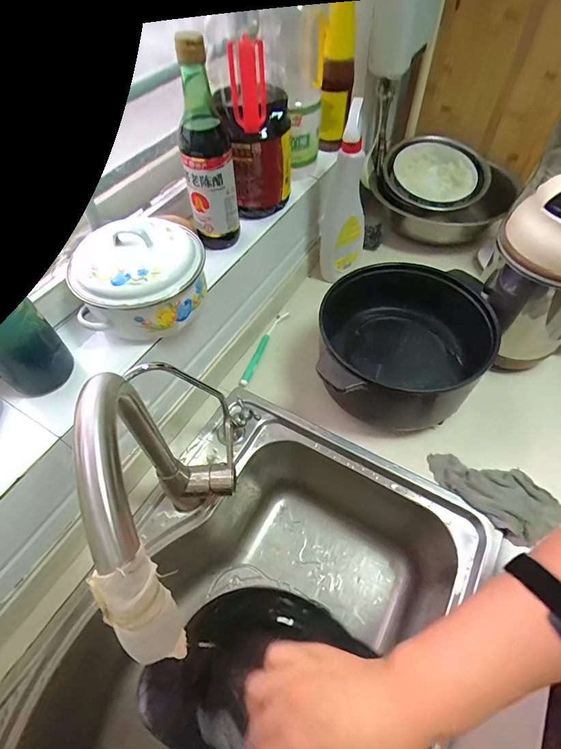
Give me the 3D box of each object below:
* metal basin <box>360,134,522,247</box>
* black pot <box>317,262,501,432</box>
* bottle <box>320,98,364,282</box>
[{"bbox_3d":[0.381,-0.452,0.907,0.303,0.111,0.341,34,63,24],"label":"metal basin"},{"bbox_3d":[0.189,-0.048,0.583,0.237,0.112,0.234,-1,54,2],"label":"black pot"},{"bbox_3d":[0.125,-0.310,0.705,0.076,0.303,0.073,-1,54,2],"label":"bottle"}]

